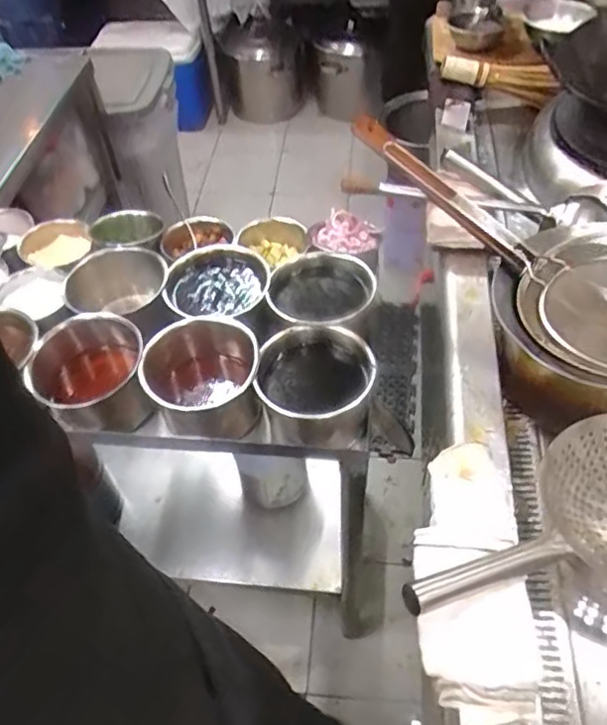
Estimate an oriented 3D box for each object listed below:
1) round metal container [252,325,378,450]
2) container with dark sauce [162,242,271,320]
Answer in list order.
[{"bbox_3d":[0.014,0.035,0.836,0.142,0.102,0.146,-2,50,2],"label":"round metal container"},{"bbox_3d":[-0.131,-0.110,0.945,0.148,0.057,0.149,-2,50,2],"label":"container with dark sauce"}]

